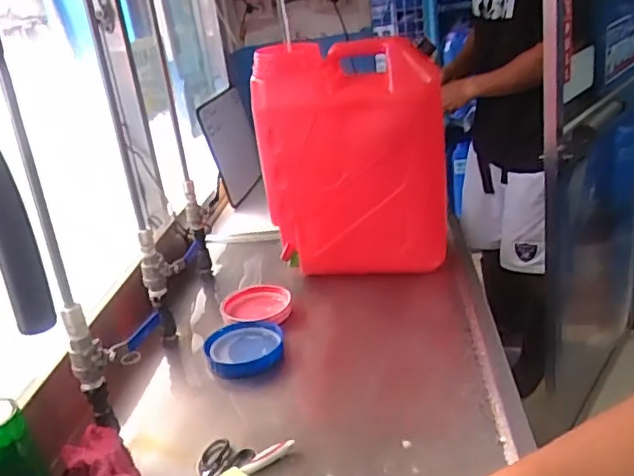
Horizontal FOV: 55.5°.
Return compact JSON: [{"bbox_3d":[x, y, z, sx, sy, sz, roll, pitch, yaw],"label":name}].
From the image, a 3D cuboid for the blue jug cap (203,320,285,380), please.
[{"bbox_3d":[-0.110,0.171,0.933,0.116,0.031,0.113,-7,23,3],"label":"blue jug cap"}]

